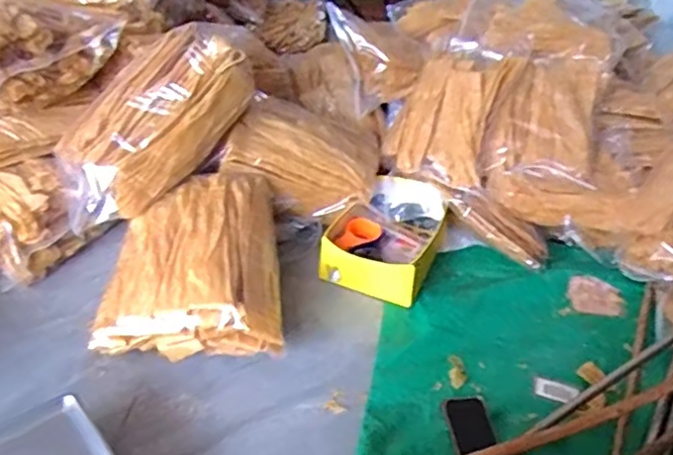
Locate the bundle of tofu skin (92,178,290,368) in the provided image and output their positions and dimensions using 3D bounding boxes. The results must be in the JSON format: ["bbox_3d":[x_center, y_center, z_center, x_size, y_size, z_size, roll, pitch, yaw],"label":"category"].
[{"bbox_3d":[-0.279,0.066,1.214,0.332,0.130,0.403,-2,52,-2],"label":"bundle of tofu skin"}]

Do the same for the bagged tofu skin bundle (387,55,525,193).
[{"bbox_3d":[0.275,-0.286,1.537,0.262,0.073,0.368,17,79,21],"label":"bagged tofu skin bundle"}]

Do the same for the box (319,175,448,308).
[{"bbox_3d":[0.123,0.020,1.431,0.236,0.132,0.323,16,37,15],"label":"box"}]

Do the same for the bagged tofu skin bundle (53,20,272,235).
[{"bbox_3d":[-0.377,-0.218,1.266,0.501,0.198,0.187,-45,51,-5],"label":"bagged tofu skin bundle"}]

